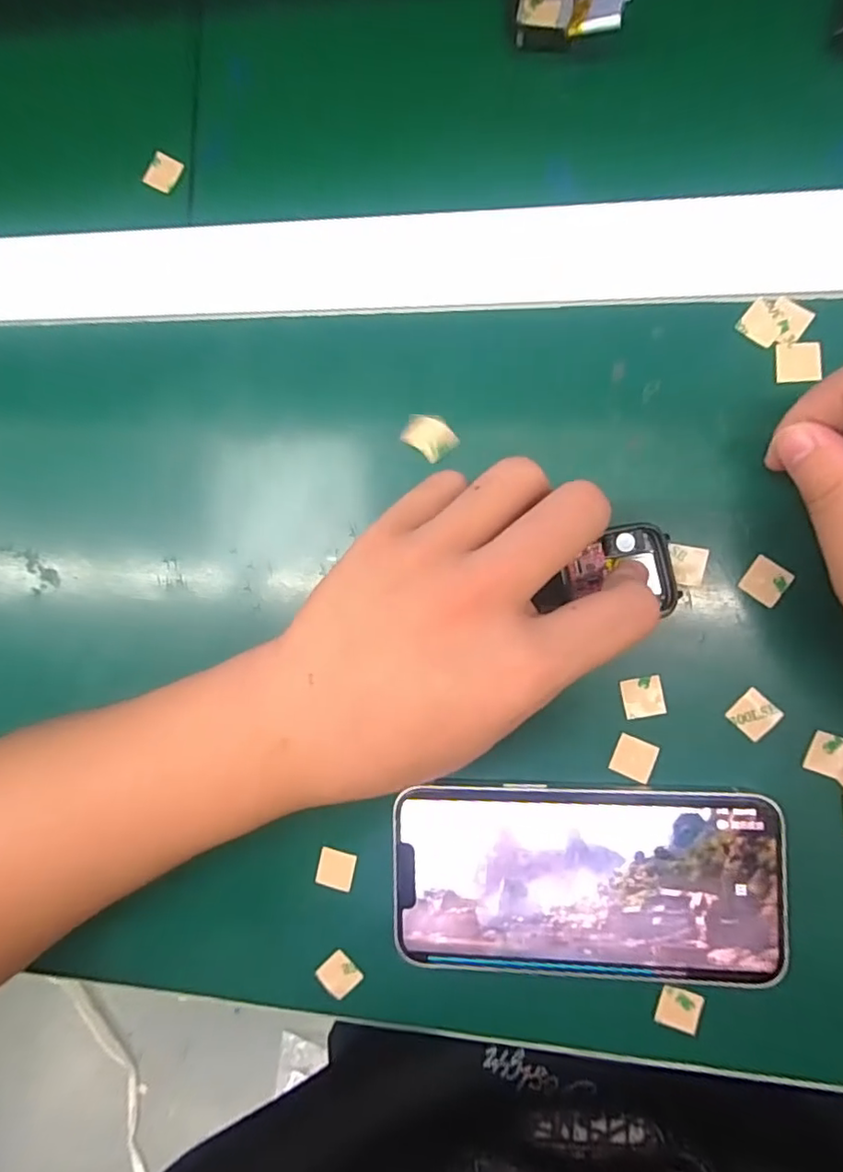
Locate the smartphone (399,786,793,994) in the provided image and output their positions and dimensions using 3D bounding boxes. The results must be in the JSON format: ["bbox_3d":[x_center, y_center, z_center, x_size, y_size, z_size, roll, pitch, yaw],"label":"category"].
[{"bbox_3d":[0.063,0.115,0.223,0.143,0.009,0.073,0,89,8],"label":"smartphone"}]

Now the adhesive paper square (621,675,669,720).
[{"bbox_3d":[0.087,0.044,0.226,0.015,0.004,0.015,-12,88,8],"label":"adhesive paper square"}]

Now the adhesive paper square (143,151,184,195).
[{"bbox_3d":[-0.118,-0.189,0.263,0.014,0.004,0.016,24,85,-3],"label":"adhesive paper square"}]

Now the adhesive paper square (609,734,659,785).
[{"bbox_3d":[0.084,0.068,0.226,0.016,0.004,0.015,22,88,10],"label":"adhesive paper square"}]

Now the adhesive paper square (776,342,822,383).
[{"bbox_3d":[0.144,-0.085,0.218,0.016,0.004,0.015,-2,89,8],"label":"adhesive paper square"}]

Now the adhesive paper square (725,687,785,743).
[{"bbox_3d":[0.128,0.049,0.220,0.015,0.004,0.016,43,95,7],"label":"adhesive paper square"}]

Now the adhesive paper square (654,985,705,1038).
[{"bbox_3d":[0.100,0.164,0.223,0.016,0.004,0.015,13,85,14],"label":"adhesive paper square"}]

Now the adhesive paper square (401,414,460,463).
[{"bbox_3d":[0.003,-0.061,0.234,0.019,0.007,0.016,37,94,7],"label":"adhesive paper square"}]

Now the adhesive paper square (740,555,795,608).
[{"bbox_3d":[0.132,-0.002,0.220,0.015,0.004,0.016,35,89,9],"label":"adhesive paper square"}]

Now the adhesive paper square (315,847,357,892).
[{"bbox_3d":[-0.036,0.120,0.241,0.015,0.004,0.015,11,91,8],"label":"adhesive paper square"}]

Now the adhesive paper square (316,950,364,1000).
[{"bbox_3d":[-0.035,0.164,0.242,0.015,0.004,0.015,-45,80,-1],"label":"adhesive paper square"}]

